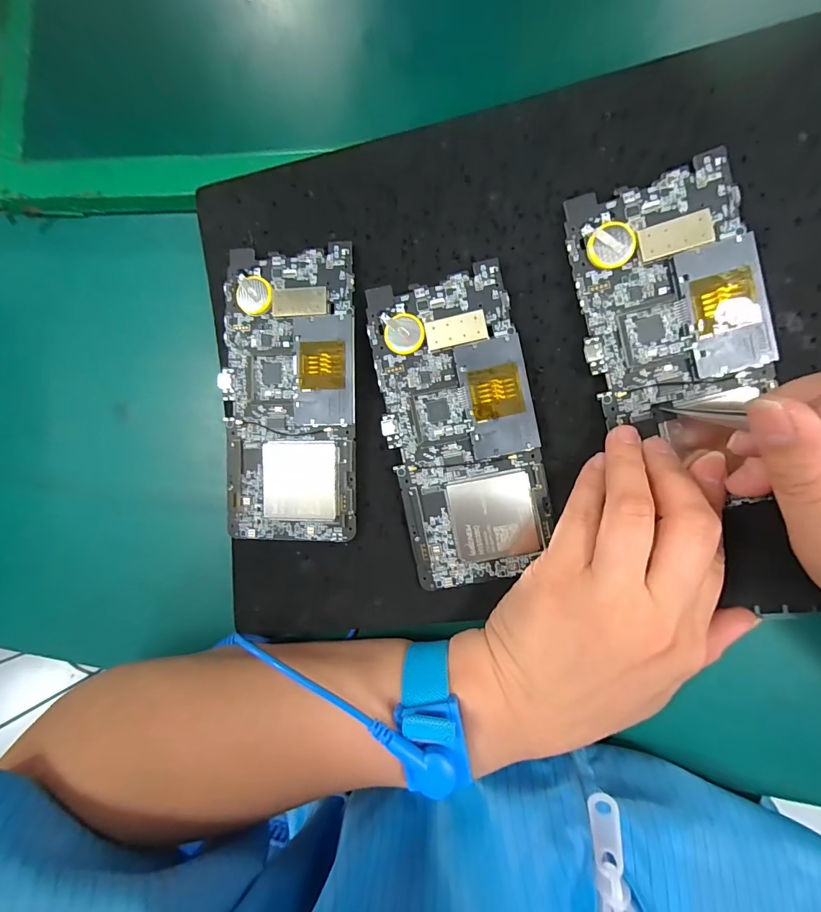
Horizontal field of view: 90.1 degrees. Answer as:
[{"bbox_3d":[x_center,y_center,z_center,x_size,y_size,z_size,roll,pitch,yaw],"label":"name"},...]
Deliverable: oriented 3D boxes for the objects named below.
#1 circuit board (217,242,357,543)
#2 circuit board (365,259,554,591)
[{"bbox_3d":[-0.065,-0.032,0.219,0.072,0.005,0.152,1,92,8],"label":"circuit board"},{"bbox_3d":[0.026,-0.013,0.208,0.072,0.005,0.152,-10,90,8],"label":"circuit board"}]

